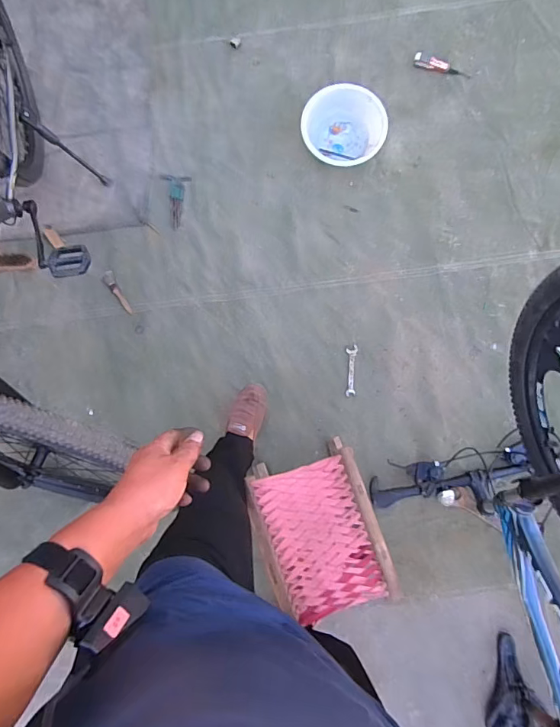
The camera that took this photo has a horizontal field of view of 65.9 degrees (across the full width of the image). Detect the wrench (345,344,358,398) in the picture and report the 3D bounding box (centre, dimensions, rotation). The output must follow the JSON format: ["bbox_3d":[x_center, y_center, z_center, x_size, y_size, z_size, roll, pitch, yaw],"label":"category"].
[{"bbox_3d":[0.208,0.020,1.259,0.031,0.009,0.148,3,82,2],"label":"wrench"}]

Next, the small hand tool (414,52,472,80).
[{"bbox_3d":[0.518,-0.942,1.375,0.185,0.020,0.041,19,83,4],"label":"small hand tool"}]

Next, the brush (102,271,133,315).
[{"bbox_3d":[-0.496,-0.212,1.315,0.035,0.010,0.154,-29,83,-3],"label":"brush"}]

